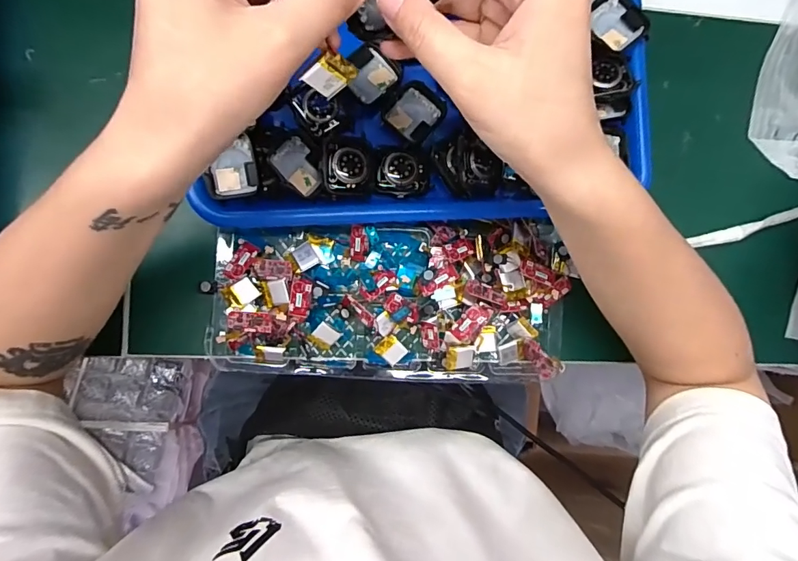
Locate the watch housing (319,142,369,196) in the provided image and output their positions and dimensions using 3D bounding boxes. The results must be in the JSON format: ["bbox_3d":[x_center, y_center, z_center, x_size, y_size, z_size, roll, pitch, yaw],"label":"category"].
[{"bbox_3d":[-0.037,-0.077,0.309,0.031,0.016,0.034,1,88,-6],"label":"watch housing"}]

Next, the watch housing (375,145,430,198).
[{"bbox_3d":[0.003,-0.078,0.320,0.038,0.006,0.034,7,87,-6],"label":"watch housing"}]

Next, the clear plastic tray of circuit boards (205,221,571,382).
[{"bbox_3d":[-0.002,0.018,0.327,0.256,0.029,0.114,-1,88,-6],"label":"clear plastic tray of circuit boards"}]

